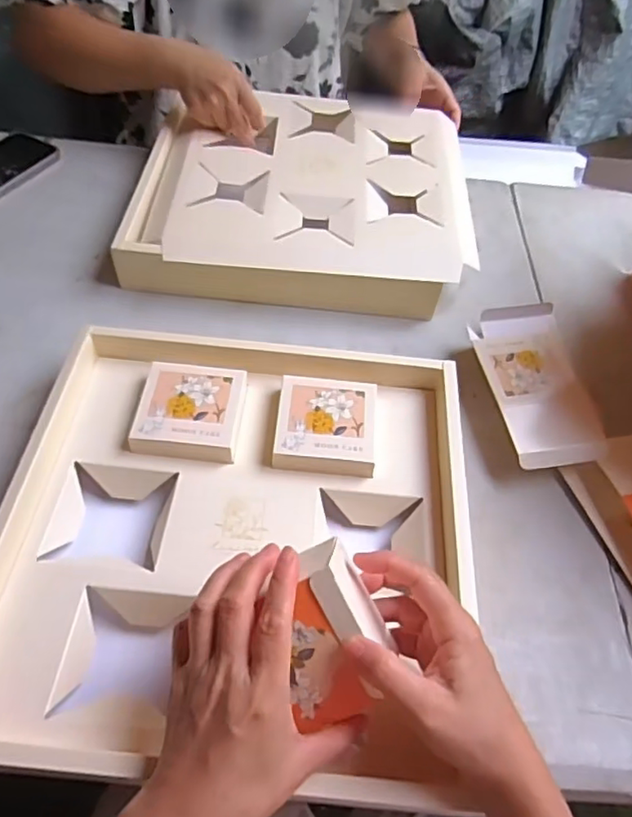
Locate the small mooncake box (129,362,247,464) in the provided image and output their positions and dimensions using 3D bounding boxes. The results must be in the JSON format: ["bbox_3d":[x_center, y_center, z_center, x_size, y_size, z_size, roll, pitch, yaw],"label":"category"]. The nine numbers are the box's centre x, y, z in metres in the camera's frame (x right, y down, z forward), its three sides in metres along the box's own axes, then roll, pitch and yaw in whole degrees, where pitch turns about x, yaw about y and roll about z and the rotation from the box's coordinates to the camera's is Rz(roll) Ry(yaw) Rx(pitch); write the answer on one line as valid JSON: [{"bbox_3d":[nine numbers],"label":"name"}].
[{"bbox_3d":[-0.106,0.001,0.506,0.083,0.021,0.085,8,54,0],"label":"small mooncake box"}]

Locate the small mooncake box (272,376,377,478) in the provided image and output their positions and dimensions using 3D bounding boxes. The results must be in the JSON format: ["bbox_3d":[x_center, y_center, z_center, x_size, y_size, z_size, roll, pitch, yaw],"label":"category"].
[{"bbox_3d":[0.009,0.012,0.509,0.082,0.027,0.083,6,55,0],"label":"small mooncake box"}]

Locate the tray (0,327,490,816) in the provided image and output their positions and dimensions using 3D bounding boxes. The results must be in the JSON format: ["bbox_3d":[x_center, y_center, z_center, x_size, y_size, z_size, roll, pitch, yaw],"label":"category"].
[{"bbox_3d":[-0.058,0.085,0.471,0.344,0.066,0.361,5,55,0],"label":"tray"}]

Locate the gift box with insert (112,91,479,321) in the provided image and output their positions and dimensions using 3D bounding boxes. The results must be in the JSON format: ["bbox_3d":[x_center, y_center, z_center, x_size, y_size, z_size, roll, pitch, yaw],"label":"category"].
[{"bbox_3d":[-0.010,-0.269,0.718,0.373,0.055,0.342,3,55,-1],"label":"gift box with insert"}]

